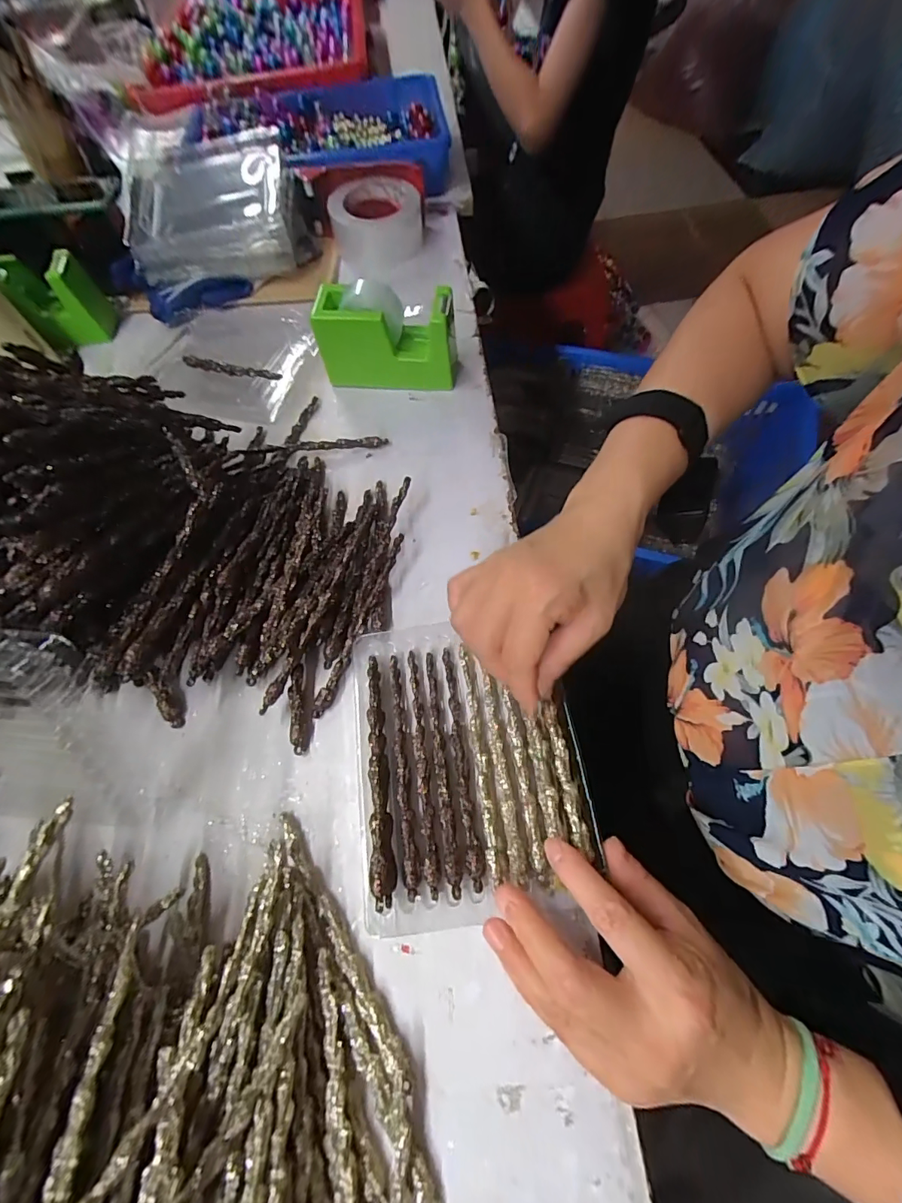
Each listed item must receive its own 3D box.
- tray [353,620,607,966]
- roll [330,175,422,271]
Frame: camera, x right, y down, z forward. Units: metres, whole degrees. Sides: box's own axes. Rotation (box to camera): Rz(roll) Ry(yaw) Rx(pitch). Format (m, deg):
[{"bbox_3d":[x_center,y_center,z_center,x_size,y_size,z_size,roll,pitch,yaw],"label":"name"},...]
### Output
[{"bbox_3d":[0.010,0.101,0.296,0.139,0.027,0.180,-9,64,-2],"label":"tray"},{"bbox_3d":[-0.091,-0.463,0.557,0.107,0.053,0.107,-2,63,3],"label":"roll"}]

